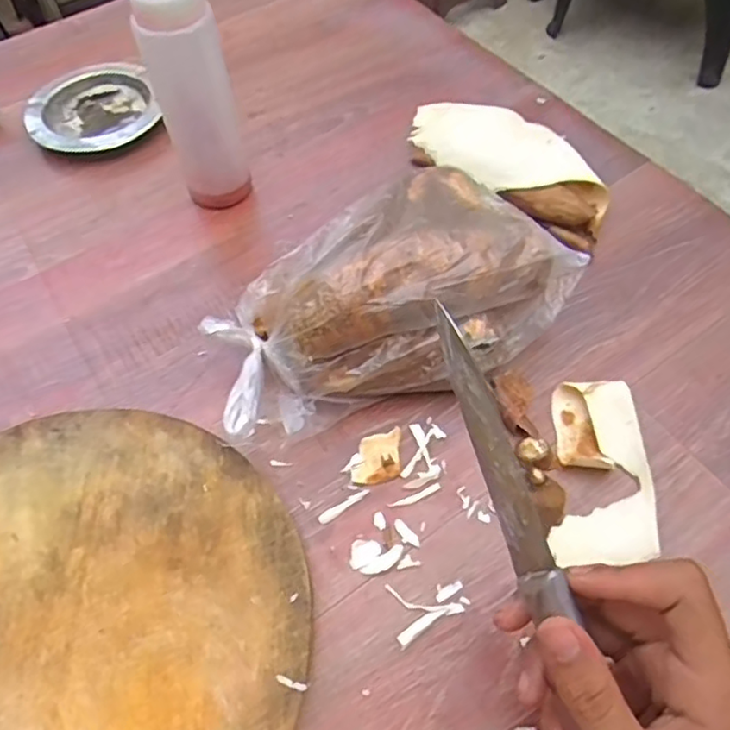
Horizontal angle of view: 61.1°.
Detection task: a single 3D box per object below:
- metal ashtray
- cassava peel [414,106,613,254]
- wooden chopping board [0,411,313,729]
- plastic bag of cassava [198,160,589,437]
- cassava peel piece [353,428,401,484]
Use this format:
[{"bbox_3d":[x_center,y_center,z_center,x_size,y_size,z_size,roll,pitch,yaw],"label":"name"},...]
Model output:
[{"bbox_3d":[-0.228,-0.216,0.518,0.101,0.016,0.108,-20,61,-11],"label":"metal ashtray"},{"bbox_3d":[0.109,-0.155,0.472,0.174,0.025,0.077,37,66,20],"label":"cassava peel"},{"bbox_3d":[-0.134,0.150,0.294,0.200,0.019,0.256,8,60,5],"label":"wooden chopping board"},{"bbox_3d":[0.015,-0.030,0.367,0.209,0.079,0.124,-37,63,-22],"label":"plastic bag of cassava"},{"bbox_3d":[0.007,0.053,0.360,0.027,0.004,0.034,-1,59,0],"label":"cassava peel piece"}]

